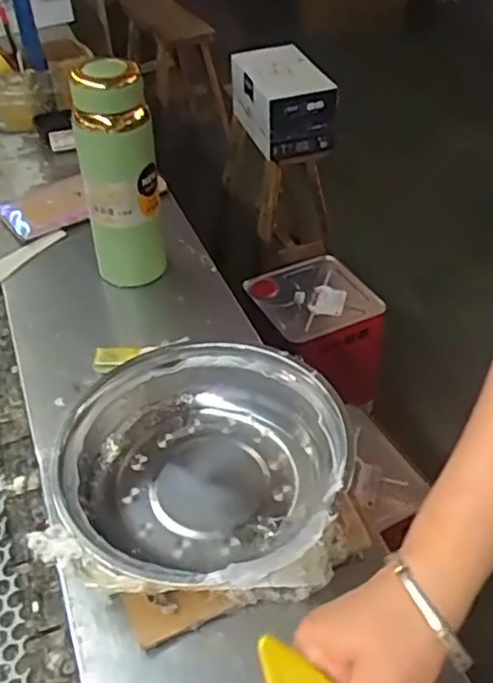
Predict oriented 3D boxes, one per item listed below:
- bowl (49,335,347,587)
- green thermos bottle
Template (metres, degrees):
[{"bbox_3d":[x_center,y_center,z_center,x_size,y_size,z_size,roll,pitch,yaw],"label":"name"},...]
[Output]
[{"bbox_3d":[-0.035,0.093,0.513,0.203,0.075,0.210,2,47,-2],"label":"bowl"},{"bbox_3d":[-0.129,-0.156,0.692,0.072,0.242,0.071,-4,48,-8],"label":"green thermos bottle"}]

